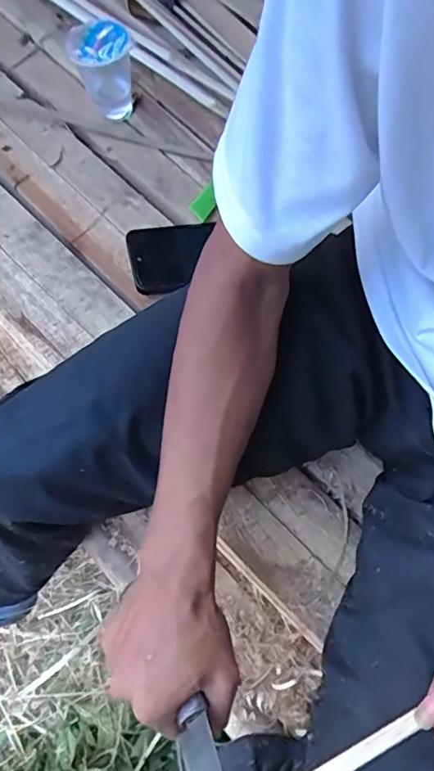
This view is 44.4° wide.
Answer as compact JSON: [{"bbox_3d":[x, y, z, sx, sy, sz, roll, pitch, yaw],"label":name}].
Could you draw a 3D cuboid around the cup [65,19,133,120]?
[{"bbox_3d":[-0.136,-0.381,0.641,0.065,0.092,0.063,1,69,-2],"label":"cup"}]

